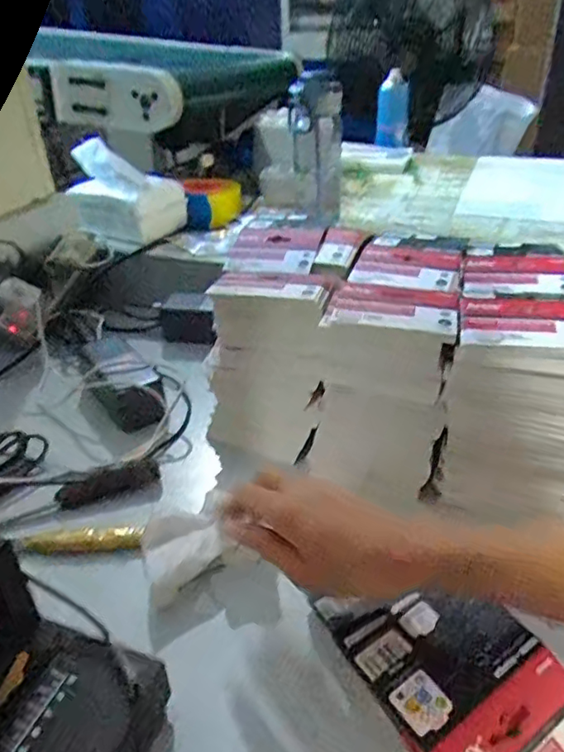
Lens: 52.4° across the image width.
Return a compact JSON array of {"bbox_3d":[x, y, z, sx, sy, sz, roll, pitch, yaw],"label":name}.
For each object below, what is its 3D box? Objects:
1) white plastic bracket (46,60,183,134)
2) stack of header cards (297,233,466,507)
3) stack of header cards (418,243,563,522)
[{"bbox_3d":[-0.264,-0.450,0.922,0.218,0.092,0.036,6,33,13],"label":"white plastic bracket"},{"bbox_3d":[0.110,-0.031,0.575,0.108,0.152,0.254,9,32,13],"label":"stack of header cards"},{"bbox_3d":[0.210,-0.013,0.546,0.110,0.154,0.252,8,32,11],"label":"stack of header cards"}]

